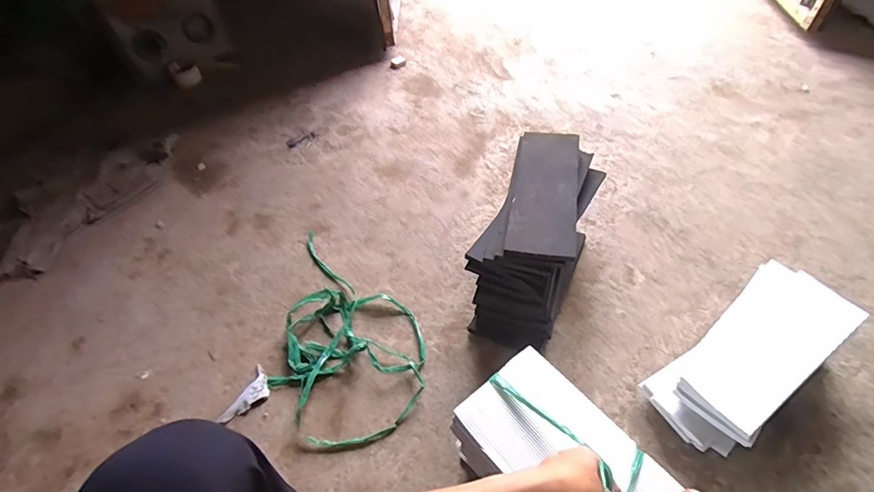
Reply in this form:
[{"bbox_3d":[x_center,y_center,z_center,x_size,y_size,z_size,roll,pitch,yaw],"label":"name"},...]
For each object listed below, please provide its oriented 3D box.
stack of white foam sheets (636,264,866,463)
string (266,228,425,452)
[{"bbox_3d":[0.461,0.166,0.690,0.303,0.115,0.134,-32,56,-21],"label":"stack of white foam sheets"},{"bbox_3d":[-0.146,0.137,0.806,0.242,0.031,0.388,-2,49,1],"label":"string"}]

